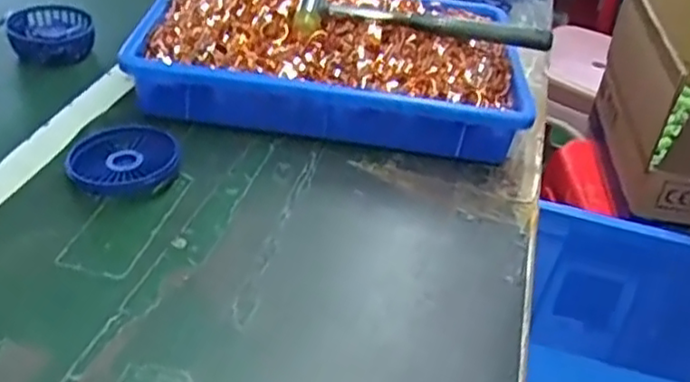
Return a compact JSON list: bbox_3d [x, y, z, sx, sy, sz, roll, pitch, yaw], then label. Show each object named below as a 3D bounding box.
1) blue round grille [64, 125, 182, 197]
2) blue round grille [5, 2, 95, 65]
[{"bbox_3d":[-0.181,-0.024,0.569,0.086,0.023,0.077,1,38,-9],"label":"blue round grille"},{"bbox_3d":[-0.324,-0.168,0.769,0.089,0.039,0.088,-6,40,-17],"label":"blue round grille"}]

